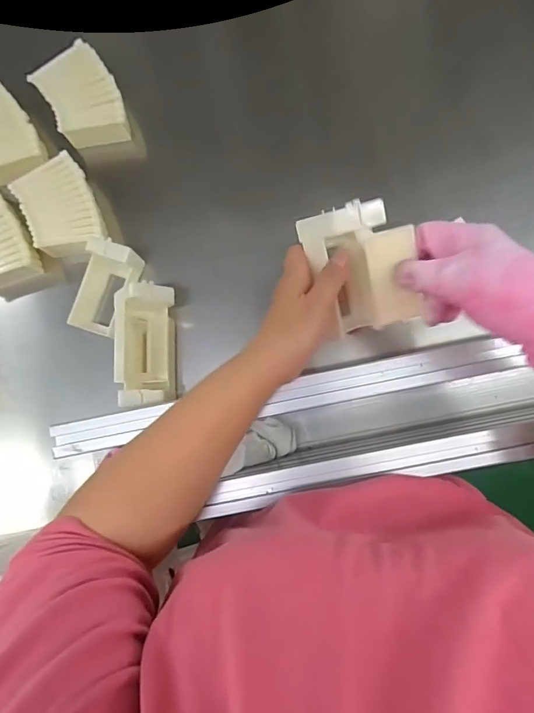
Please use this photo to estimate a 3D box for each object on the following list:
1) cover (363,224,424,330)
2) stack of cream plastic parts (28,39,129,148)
[{"bbox_3d":[0.095,-0.059,0.327,0.035,0.005,0.071,-11,109,2],"label":"cover"},{"bbox_3d":[-0.219,-0.310,0.531,0.085,0.045,0.109,-25,93,3],"label":"stack of cream plastic parts"}]

